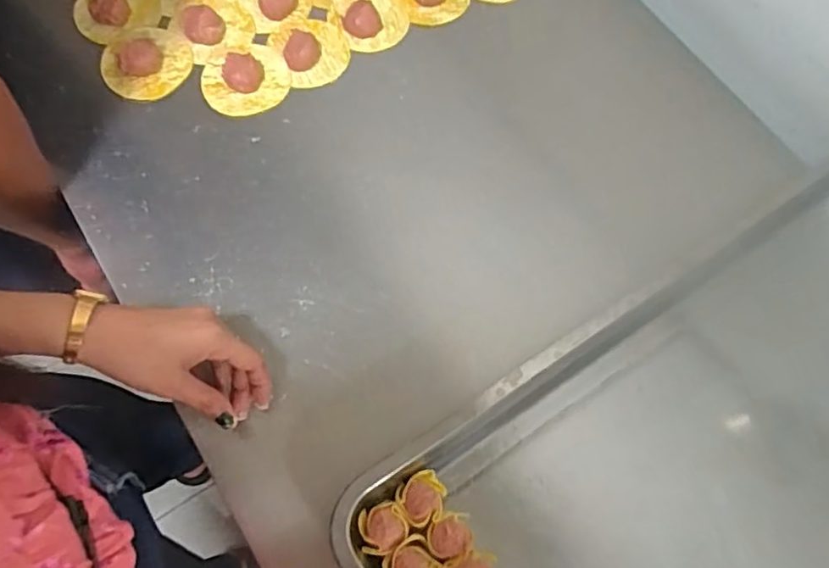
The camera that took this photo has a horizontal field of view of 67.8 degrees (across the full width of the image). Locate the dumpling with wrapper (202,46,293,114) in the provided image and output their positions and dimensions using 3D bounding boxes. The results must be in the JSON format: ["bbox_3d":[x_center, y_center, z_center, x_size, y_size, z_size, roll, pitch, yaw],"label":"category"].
[{"bbox_3d":[-0.162,-0.199,0.598,0.083,0.018,0.069,-31,73,-14],"label":"dumpling with wrapper"}]

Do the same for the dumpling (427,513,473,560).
[{"bbox_3d":[0.024,0.182,0.446,0.032,0.038,0.029,-6,69,-5],"label":"dumpling"}]

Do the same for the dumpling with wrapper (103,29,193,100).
[{"bbox_3d":[-0.260,-0.218,0.599,0.080,0.019,0.081,1,68,-3],"label":"dumpling with wrapper"}]

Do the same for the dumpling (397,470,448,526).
[{"bbox_3d":[0.006,0.158,0.453,0.034,0.035,0.033,1,68,-3],"label":"dumpling"}]

